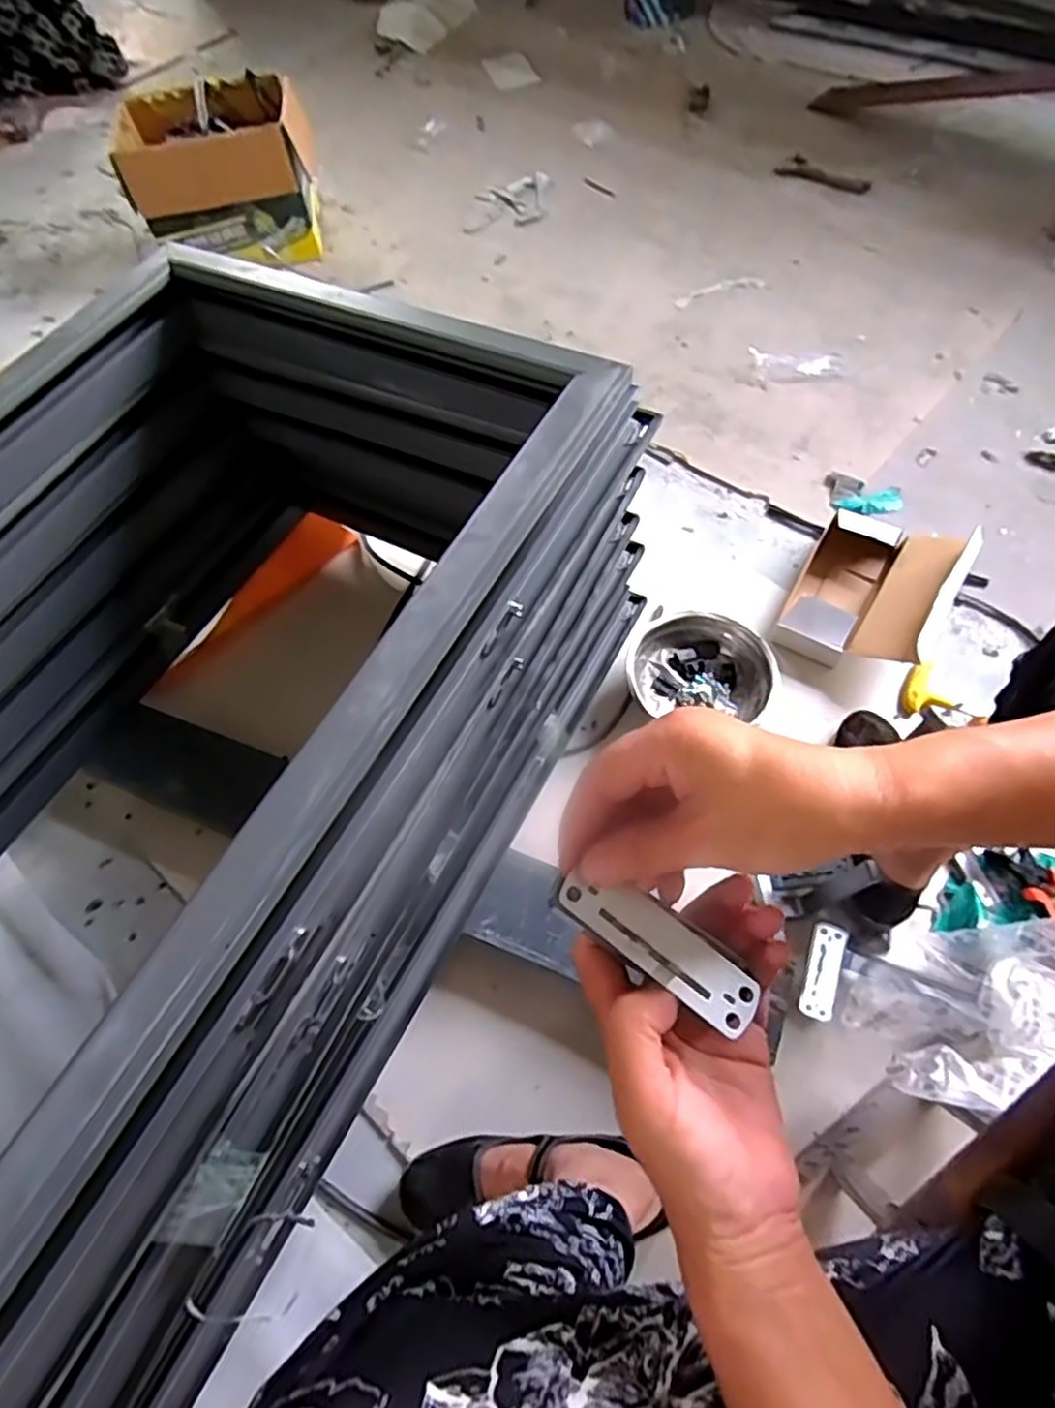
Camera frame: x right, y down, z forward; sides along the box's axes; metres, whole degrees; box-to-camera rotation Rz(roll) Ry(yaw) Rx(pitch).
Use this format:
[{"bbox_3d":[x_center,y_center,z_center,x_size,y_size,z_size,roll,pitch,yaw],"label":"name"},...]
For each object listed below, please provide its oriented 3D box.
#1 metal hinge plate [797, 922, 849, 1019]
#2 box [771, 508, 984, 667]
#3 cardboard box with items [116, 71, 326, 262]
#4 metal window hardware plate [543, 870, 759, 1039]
[{"bbox_3d":[0.299,0.270,0.708,0.034,0.010,0.094,11,89,9],"label":"metal hinge plate"},{"bbox_3d":[0.468,-0.149,0.950,0.190,0.092,0.231,27,66,19],"label":"box"},{"bbox_3d":[-0.623,-1.084,1.463,0.361,0.251,0.249,-14,59,-3],"label":"cardboard box with items"},{"bbox_3d":[0.054,0.104,0.305,0.094,0.011,0.029,30,68,5],"label":"metal window hardware plate"}]

